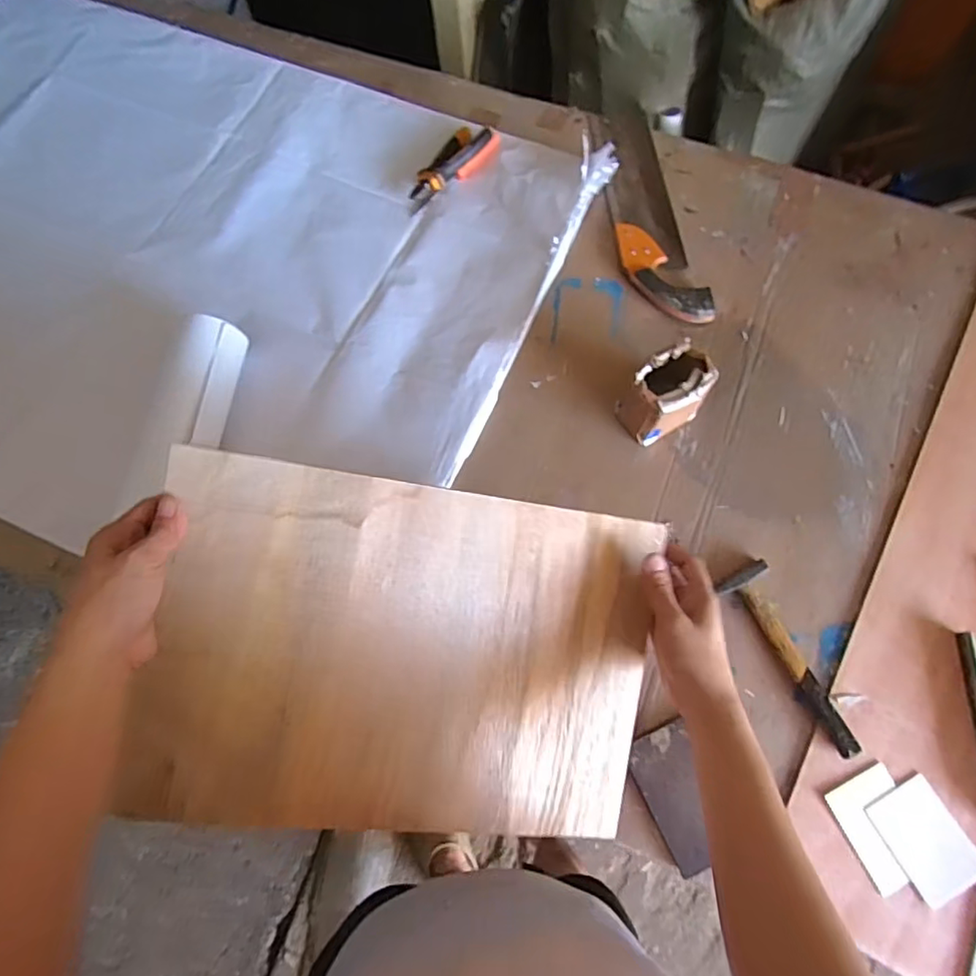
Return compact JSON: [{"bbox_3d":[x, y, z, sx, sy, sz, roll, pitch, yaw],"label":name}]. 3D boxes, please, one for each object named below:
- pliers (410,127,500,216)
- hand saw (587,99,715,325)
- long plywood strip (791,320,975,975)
[{"bbox_3d":[-0.057,-0.451,0.815,0.158,0.025,0.066,-42,75,-12],"label":"pliers"},{"bbox_3d":[0.212,-0.391,0.805,0.096,0.022,0.389,-9,71,-2],"label":"hand saw"},{"bbox_3d":[0.594,0.009,0.674,0.180,0.013,0.984,28,74,10],"label":"long plywood strip"}]

